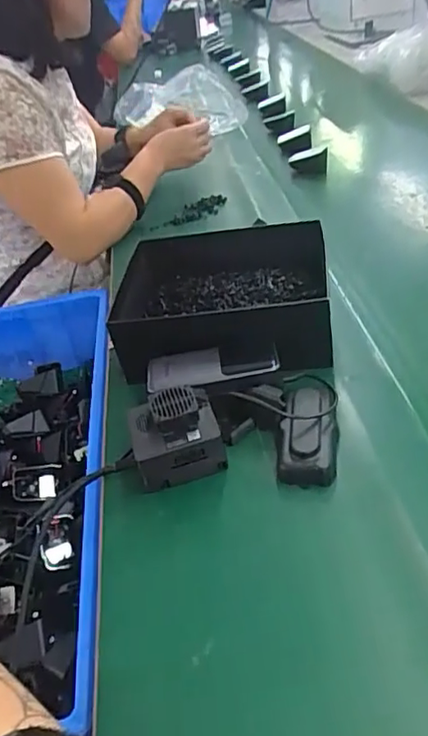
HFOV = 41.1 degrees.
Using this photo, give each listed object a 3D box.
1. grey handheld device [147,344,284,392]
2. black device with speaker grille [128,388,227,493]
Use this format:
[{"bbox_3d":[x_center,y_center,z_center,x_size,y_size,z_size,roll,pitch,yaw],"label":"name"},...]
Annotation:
[{"bbox_3d":[-0.002,-0.003,0.565,0.130,0.014,0.045,-6,36,2],"label":"grey handheld device"},{"bbox_3d":[-0.036,0.060,0.520,0.078,0.055,0.069,-13,36,-7],"label":"black device with speaker grille"}]

